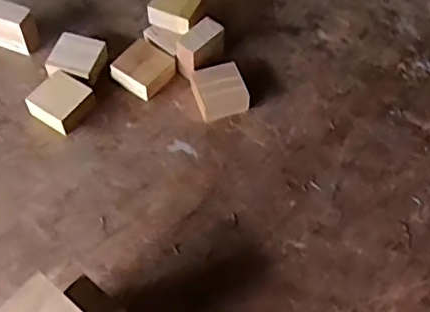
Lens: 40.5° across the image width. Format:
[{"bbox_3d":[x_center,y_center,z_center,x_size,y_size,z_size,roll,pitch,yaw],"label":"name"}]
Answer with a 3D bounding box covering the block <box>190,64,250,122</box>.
[{"bbox_3d":[0.007,-0.084,0.754,0.066,0.031,0.065,-14,61,-11],"label":"block"}]

